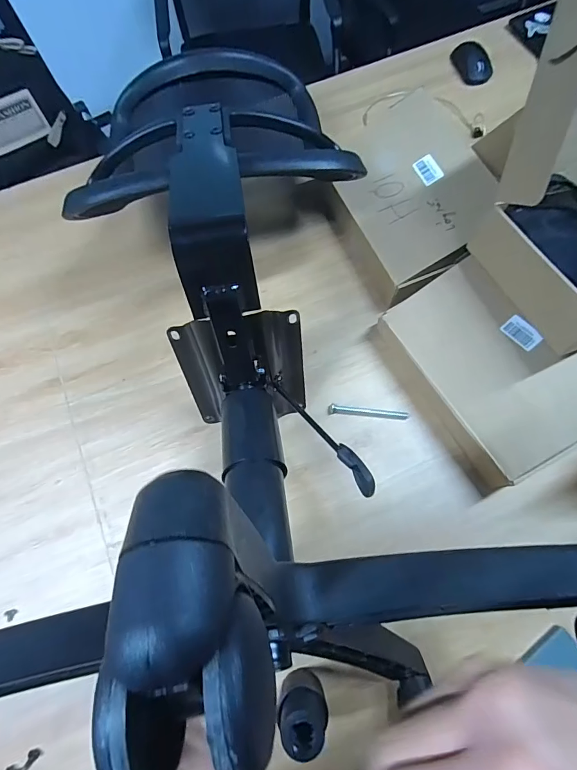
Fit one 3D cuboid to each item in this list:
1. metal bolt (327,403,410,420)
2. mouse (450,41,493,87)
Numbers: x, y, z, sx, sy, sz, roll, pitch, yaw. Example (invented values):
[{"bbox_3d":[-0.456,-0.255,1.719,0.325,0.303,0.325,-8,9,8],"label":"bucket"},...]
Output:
[{"bbox_3d":[0.124,0.042,0.614,0.122,0.010,0.014,4,72,3],"label":"metal bolt"},{"bbox_3d":[0.399,-0.695,0.856,0.068,0.030,0.116,-19,72,-4],"label":"mouse"}]

